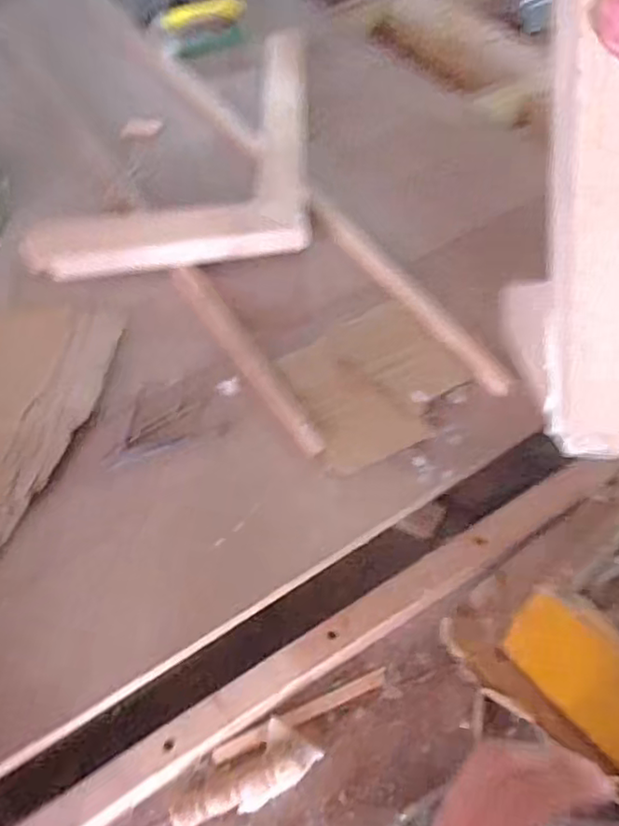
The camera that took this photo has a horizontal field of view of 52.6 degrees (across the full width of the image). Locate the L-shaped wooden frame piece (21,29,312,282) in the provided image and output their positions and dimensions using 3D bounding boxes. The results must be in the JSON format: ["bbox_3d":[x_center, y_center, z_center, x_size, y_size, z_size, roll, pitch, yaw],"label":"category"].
[{"bbox_3d":[-0.164,-0.329,0.782,0.325,0.045,0.392,-5,56,1],"label":"L-shaped wooden frame piece"}]

